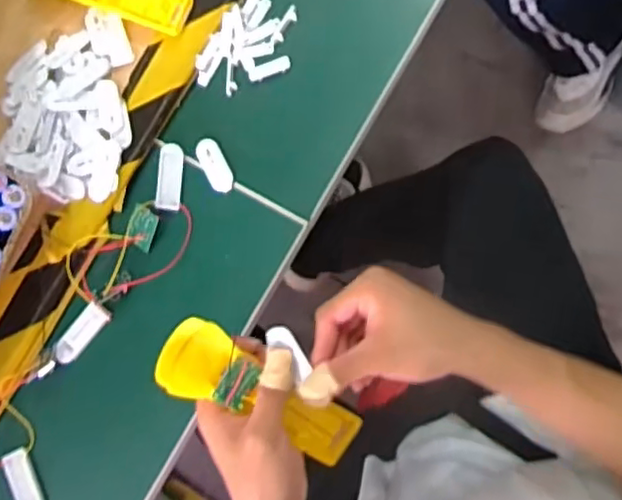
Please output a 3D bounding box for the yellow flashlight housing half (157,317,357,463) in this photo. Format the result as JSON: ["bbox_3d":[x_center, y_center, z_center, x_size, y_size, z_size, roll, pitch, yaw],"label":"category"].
[{"bbox_3d":[-0.032,0.110,0.472,0.169,0.027,0.051,37,87,-25],"label":"yellow flashlight housing half"}]

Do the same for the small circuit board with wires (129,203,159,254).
[{"bbox_3d":[-0.144,-0.018,0.551,0.023,0.004,0.036,17,93,-24],"label":"small circuit board with wires"}]

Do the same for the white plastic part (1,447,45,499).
[{"bbox_3d":[-0.241,0.198,0.542,0.018,0.019,0.060,-21,81,3],"label":"white plastic part"}]

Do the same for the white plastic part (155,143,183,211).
[{"bbox_3d":[-0.125,-0.065,0.567,0.023,0.007,0.060,4,83,7],"label":"white plastic part"}]

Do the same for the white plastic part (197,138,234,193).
[{"bbox_3d":[-0.084,-0.074,0.565,0.021,0.005,0.050,-26,81,2],"label":"white plastic part"}]

